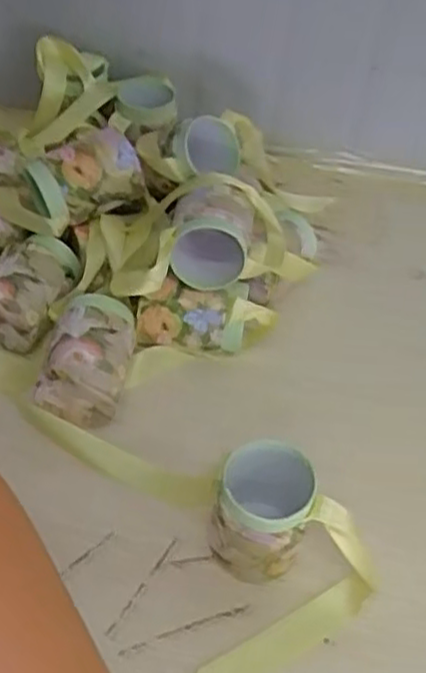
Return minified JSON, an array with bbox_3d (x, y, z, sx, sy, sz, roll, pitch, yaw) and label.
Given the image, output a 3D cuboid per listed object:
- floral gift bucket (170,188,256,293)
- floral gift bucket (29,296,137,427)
[{"bbox_3d":[0.000,-0.085,0.658,0.074,0.083,0.074,9,49,3],"label":"floral gift bucket"},{"bbox_3d":[-0.111,0.022,0.644,0.075,0.072,0.101,4,49,0],"label":"floral gift bucket"}]

